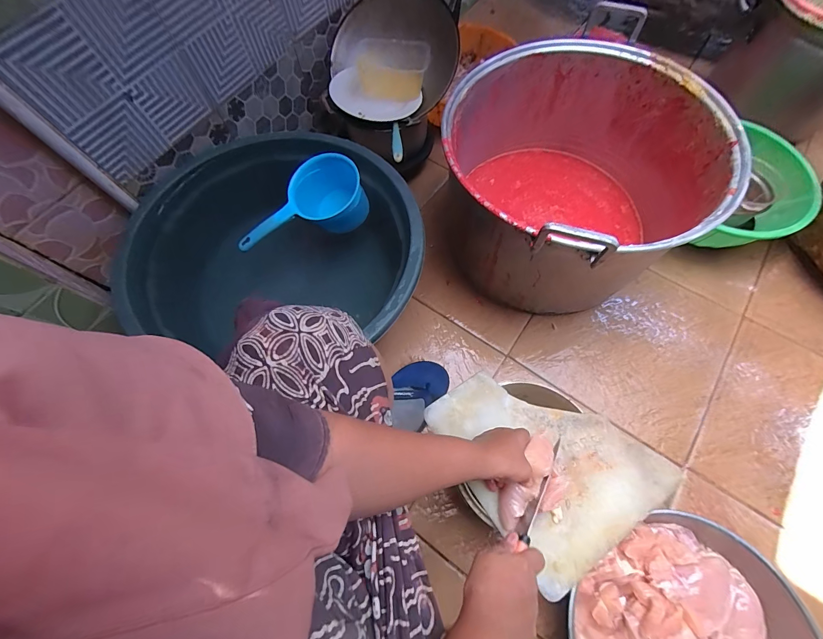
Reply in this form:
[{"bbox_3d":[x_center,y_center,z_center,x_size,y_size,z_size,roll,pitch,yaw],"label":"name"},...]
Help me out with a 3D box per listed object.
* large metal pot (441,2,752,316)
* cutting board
[{"bbox_3d":[0.323,-0.294,0.746,0.503,0.358,0.496,0,69,1],"label":"large metal pot"},{"bbox_3d":[0.195,0.187,0.506,0.240,0.021,0.283,-33,72,-12],"label":"cutting board"}]

